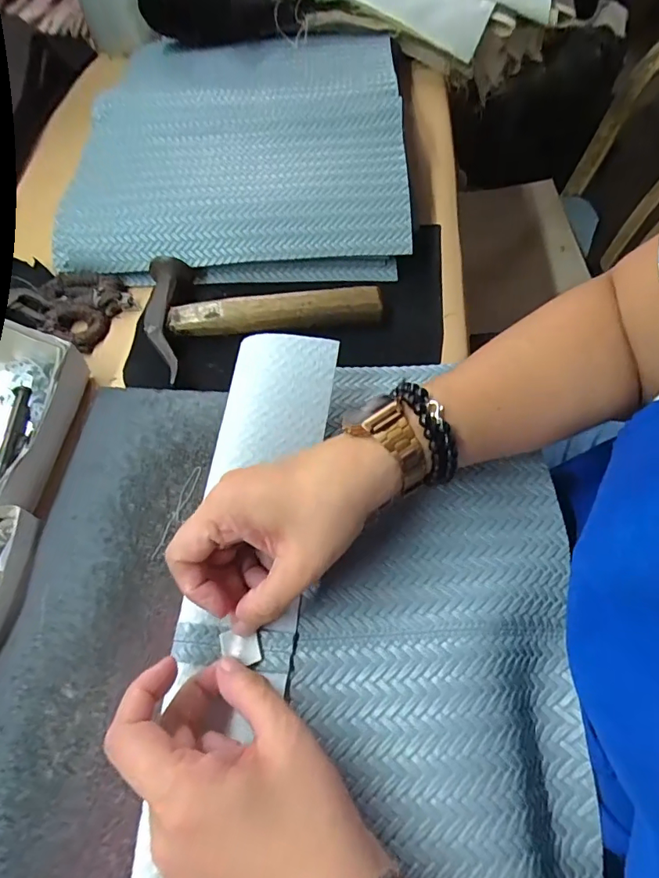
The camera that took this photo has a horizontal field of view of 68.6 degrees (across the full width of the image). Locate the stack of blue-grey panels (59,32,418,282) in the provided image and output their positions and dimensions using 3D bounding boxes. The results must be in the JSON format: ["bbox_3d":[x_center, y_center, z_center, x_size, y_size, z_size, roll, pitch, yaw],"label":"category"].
[{"bbox_3d":[-0.091,-0.322,0.518,0.326,0.060,0.360,-1,60,2],"label":"stack of blue-grey panels"}]

